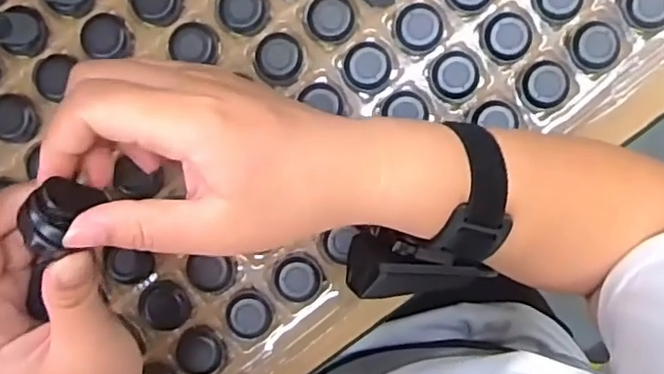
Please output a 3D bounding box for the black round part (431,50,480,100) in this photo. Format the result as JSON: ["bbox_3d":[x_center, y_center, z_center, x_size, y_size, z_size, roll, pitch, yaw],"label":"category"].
[{"bbox_3d":[0.073,-0.066,0.376,0.027,0.004,0.027,0,95,1],"label":"black round part"}]

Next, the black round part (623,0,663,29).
[{"bbox_3d":[0.184,-0.105,0.368,0.027,0.004,0.027,0,95,1],"label":"black round part"}]

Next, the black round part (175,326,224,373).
[{"bbox_3d":[-0.082,0.102,0.395,0.029,0.006,0.028,6,95,0],"label":"black round part"}]

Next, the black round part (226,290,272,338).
[{"bbox_3d":[-0.051,0.078,0.390,0.027,0.008,0.027,0,95,1],"label":"black round part"}]

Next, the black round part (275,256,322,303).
[{"bbox_3d":[-0.020,0.056,0.390,0.026,0.009,0.026,0,95,1],"label":"black round part"}]

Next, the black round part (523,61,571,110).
[{"bbox_3d":[0.125,-0.060,0.373,0.026,0.005,0.027,7,95,0],"label":"black round part"}]

